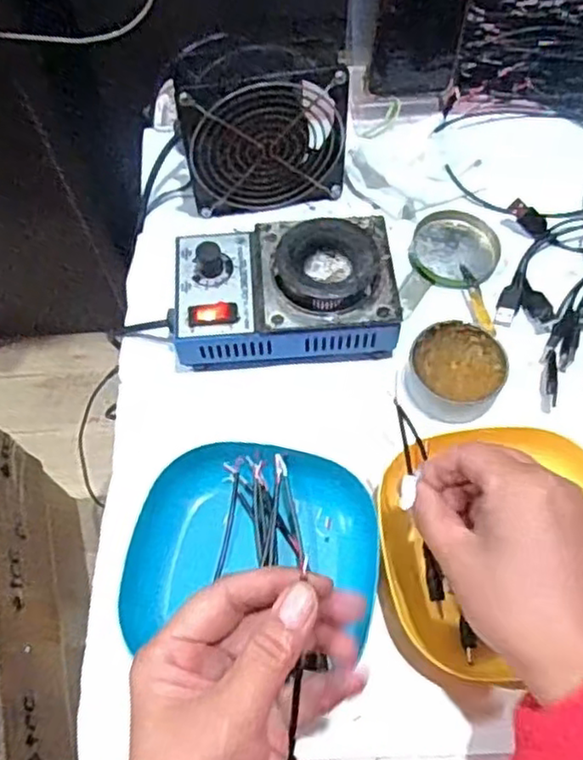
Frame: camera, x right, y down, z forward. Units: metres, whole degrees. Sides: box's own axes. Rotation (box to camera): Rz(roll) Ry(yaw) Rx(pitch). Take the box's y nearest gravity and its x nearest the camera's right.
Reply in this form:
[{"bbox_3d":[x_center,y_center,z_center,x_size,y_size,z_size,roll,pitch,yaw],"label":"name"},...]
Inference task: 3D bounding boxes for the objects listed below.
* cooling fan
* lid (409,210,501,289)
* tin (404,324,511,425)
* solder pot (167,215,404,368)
[{"bbox_3d":[-0.020,-0.182,0.489,0.117,0.135,0.032,-9,62,-3],"label":"cooling fan"},{"bbox_3d":[0.126,-0.101,0.515,0.065,0.008,0.068,-1,62,1],"label":"lid"},{"bbox_3d":[0.110,-0.005,0.450,0.061,0.022,0.067,-1,62,1],"label":"tin"},{"bbox_3d":[-0.005,-0.064,0.465,0.149,0.060,0.094,-5,62,-1],"label":"solder pot"}]

